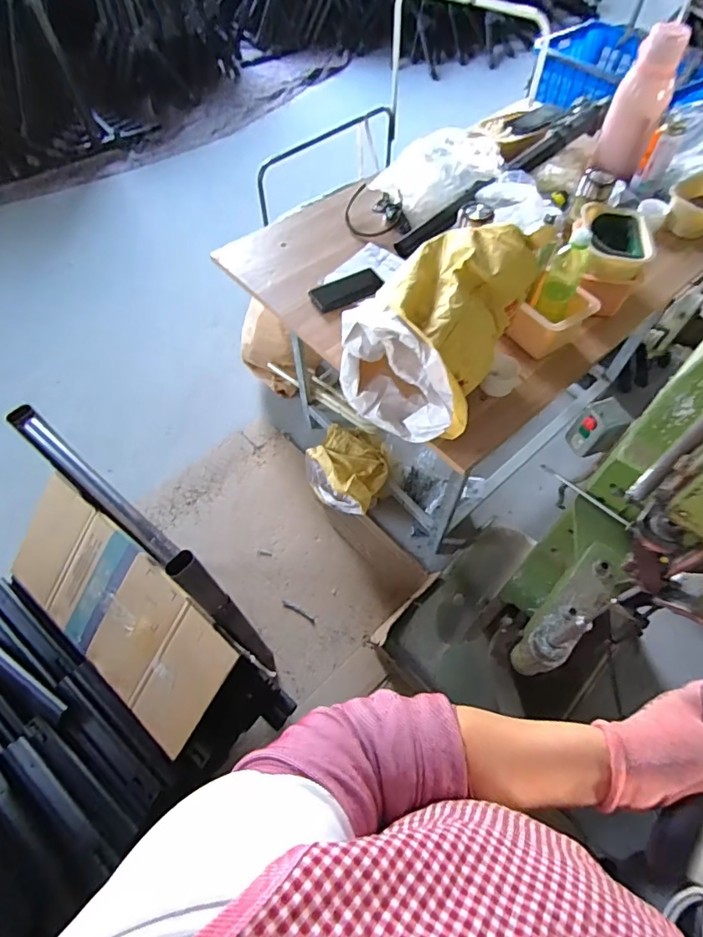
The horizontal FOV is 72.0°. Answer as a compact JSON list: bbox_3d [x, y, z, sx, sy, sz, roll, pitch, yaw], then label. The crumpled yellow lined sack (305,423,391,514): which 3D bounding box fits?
[{"bbox_3d":[-0.011,0.004,1.553,0.250,0.170,0.328,-6,59,-3],"label":"crumpled yellow lined sack"}]

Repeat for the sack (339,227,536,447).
[{"bbox_3d":[0.148,-0.242,0.828,0.236,0.201,0.328,28,64,16],"label":"sack"}]

